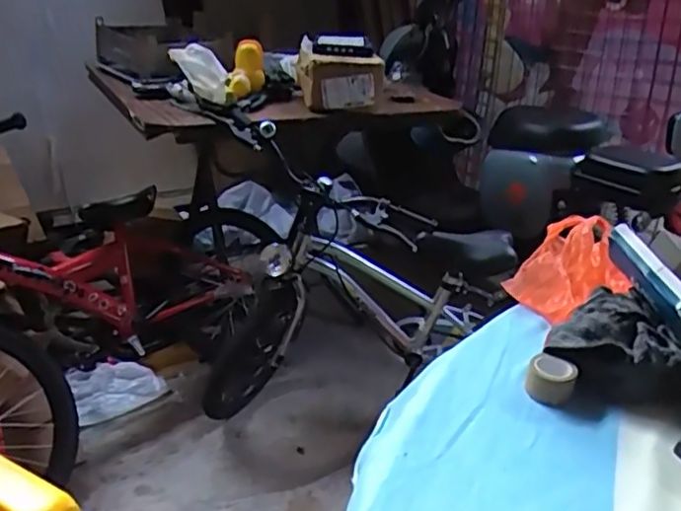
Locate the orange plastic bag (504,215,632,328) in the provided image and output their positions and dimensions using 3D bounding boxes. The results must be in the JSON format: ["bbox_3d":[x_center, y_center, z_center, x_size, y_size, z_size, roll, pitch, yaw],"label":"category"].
[{"bbox_3d":[0.239,0.013,0.664,0.105,0.057,0.148,20,32,34],"label":"orange plastic bag"}]

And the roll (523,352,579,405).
[{"bbox_3d":[0.168,0.099,0.519,0.035,0.027,0.035,1,26,0],"label":"roll"}]

